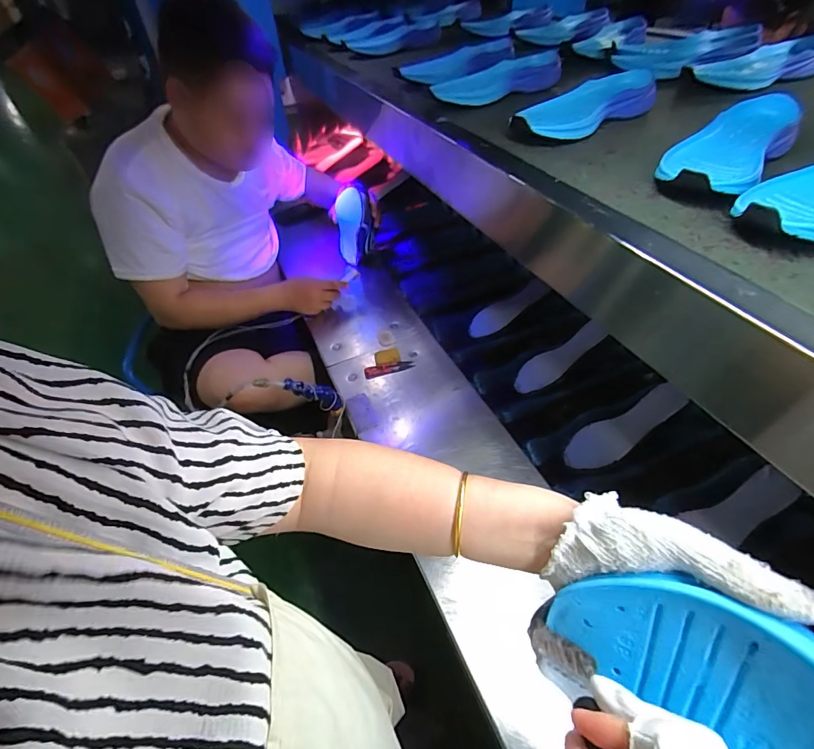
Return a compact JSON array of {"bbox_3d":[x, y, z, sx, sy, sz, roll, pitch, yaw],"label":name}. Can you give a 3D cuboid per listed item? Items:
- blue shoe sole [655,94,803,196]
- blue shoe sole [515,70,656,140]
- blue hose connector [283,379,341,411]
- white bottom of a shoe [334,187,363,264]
[{"bbox_3d":[0.347,-0.248,0.477,0.097,0.042,0.235,32,54,30],"label":"blue shoe sole"},{"bbox_3d":[0.243,-0.378,0.615,0.237,0.035,0.096,-27,50,-23],"label":"blue shoe sole"},{"bbox_3d":[-0.161,0.032,0.771,0.106,0.027,0.026,23,39,-25],"label":"blue hose connector"},{"bbox_3d":[-0.144,-0.358,1.078,0.061,0.226,0.018,25,62,2],"label":"white bottom of a shoe"}]

